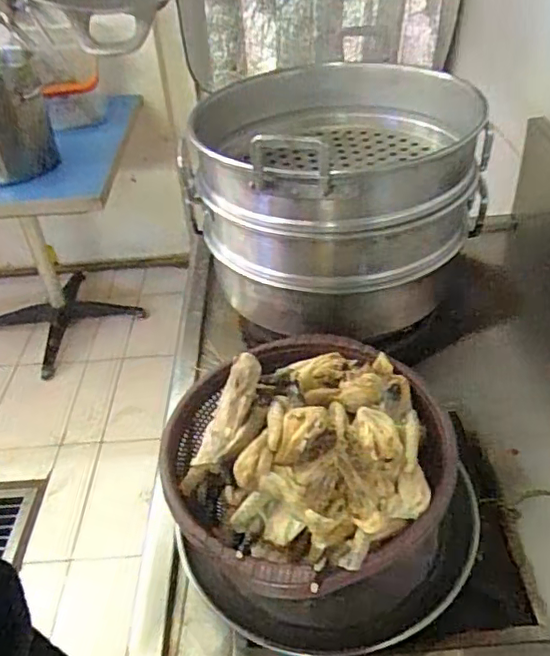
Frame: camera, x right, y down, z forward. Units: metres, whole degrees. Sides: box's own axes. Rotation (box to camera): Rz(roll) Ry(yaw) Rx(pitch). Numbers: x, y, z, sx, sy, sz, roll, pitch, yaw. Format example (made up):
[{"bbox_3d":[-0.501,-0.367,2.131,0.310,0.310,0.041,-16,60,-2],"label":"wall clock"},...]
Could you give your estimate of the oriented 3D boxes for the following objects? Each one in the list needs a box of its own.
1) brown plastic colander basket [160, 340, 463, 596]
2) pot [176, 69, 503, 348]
[{"bbox_3d":[0.034,0.120,0.620,0.299,0.131,0.293,-22,44,-23],"label":"brown plastic colander basket"},{"bbox_3d":[0.104,-0.227,0.921,0.418,0.257,0.466,10,41,14],"label":"pot"}]

